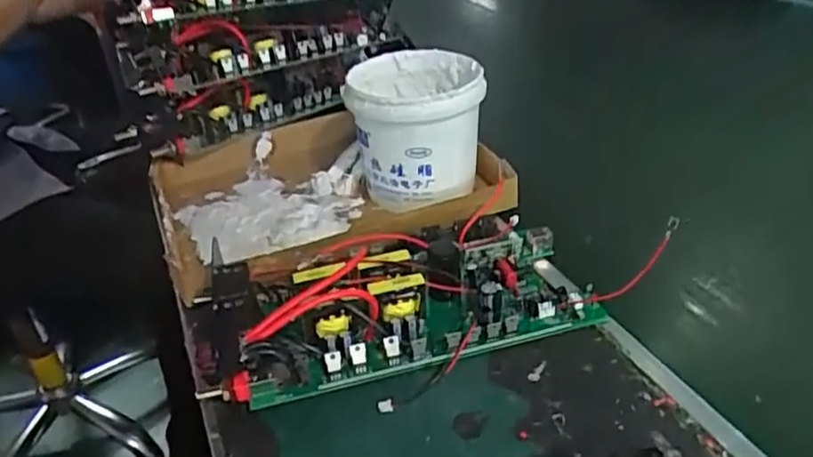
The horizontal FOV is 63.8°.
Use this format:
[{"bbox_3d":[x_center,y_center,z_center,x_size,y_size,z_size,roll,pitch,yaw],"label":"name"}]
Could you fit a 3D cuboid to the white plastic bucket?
[{"bbox_3d":[0.012,-0.093,0.618,0.121,0.110,0.123,2,33,11],"label":"white plastic bucket"}]

